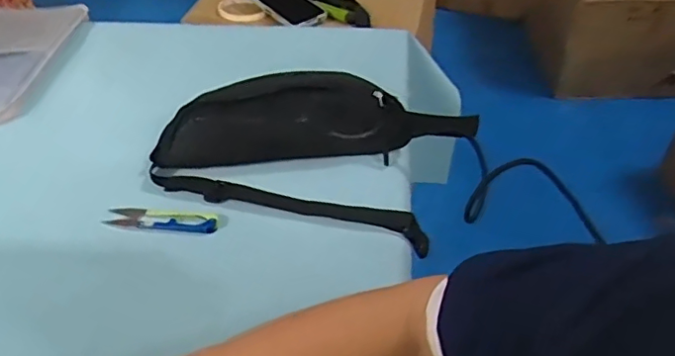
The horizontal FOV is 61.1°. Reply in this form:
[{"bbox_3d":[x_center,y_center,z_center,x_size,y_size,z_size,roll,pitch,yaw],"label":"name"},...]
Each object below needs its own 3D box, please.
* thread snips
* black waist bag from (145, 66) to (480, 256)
[{"bbox_3d":[-0.181,0.042,0.590,0.117,0.011,0.029,5,43,8],"label":"thread snips"},{"bbox_3d":[-0.026,-0.050,0.636,0.310,0.083,0.208,15,45,17],"label":"black waist bag"}]

